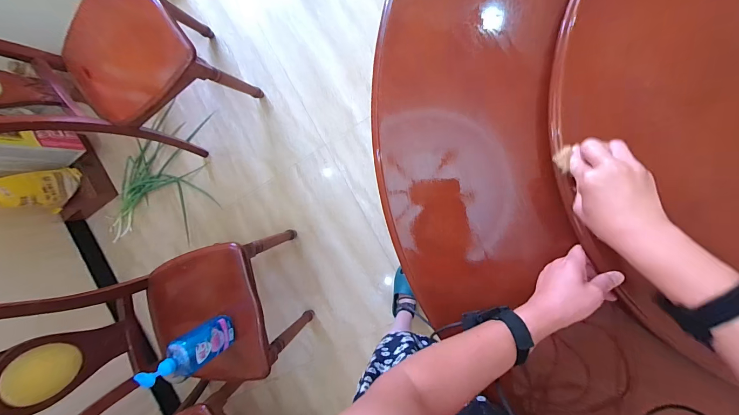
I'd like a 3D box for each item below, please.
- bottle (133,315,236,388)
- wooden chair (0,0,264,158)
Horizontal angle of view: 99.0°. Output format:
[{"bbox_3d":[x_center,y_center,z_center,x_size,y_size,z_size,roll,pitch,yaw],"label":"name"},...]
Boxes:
[{"bbox_3d":[-0.470,0.385,0.849,0.083,0.263,0.104,-38,85,11],"label":"bottle"},{"bbox_3d":[-0.912,-0.474,0.973,0.592,0.897,0.572,42,100,7],"label":"wooden chair"}]

